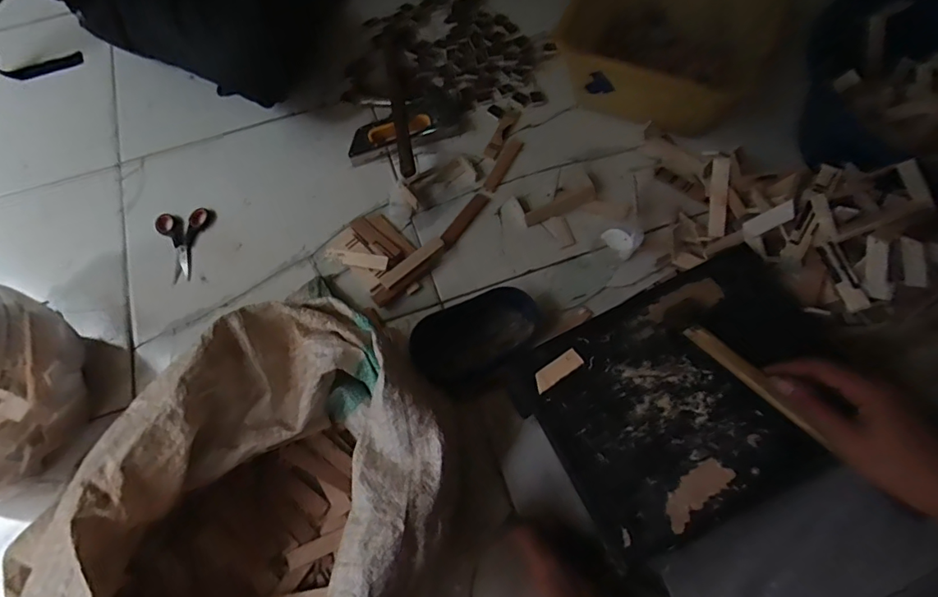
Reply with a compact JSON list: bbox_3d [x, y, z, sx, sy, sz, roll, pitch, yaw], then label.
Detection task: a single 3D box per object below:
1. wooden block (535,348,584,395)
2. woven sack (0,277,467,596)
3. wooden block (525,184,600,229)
[{"bbox_3d":[0.084,0.068,0.497,0.050,0.007,0.019,-32,68,-12],"label":"wooden block"},{"bbox_3d":[-0.206,0.210,0.493,0.375,0.166,0.321,-31,69,-13],"label":"woven sack"},{"bbox_3d":[0.124,-0.125,0.710,0.100,0.014,0.020,-22,65,18],"label":"wooden block"}]

